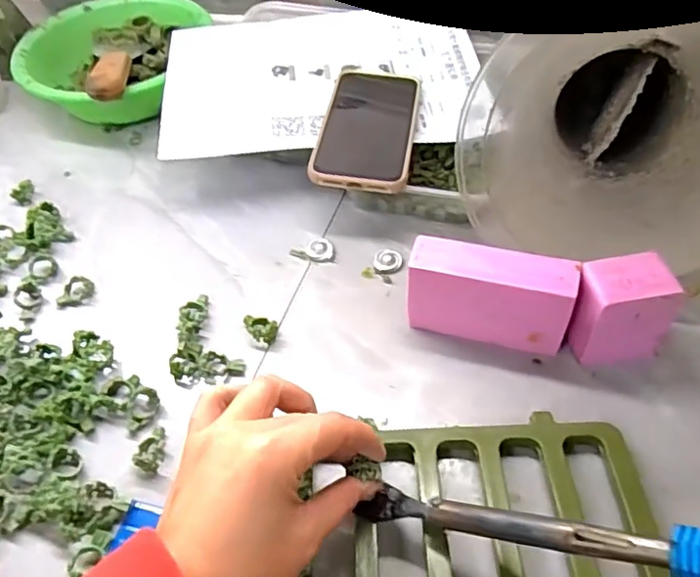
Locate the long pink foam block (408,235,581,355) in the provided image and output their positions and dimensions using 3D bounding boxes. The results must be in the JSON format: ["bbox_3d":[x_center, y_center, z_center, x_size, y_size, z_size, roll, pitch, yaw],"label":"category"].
[{"bbox_3d":[0.095,0.005,0.415,0.105,0.067,0.034,11,52,12],"label":"long pink foam block"}]

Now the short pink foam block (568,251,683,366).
[{"bbox_3d":[0.179,0.016,0.404,0.064,0.070,0.044,-10,51,-4],"label":"short pink foam block"}]

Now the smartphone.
[{"bbox_3d":[0.018,-0.147,0.525,0.078,0.016,0.173,6,51,8],"label":"smartphone"}]

